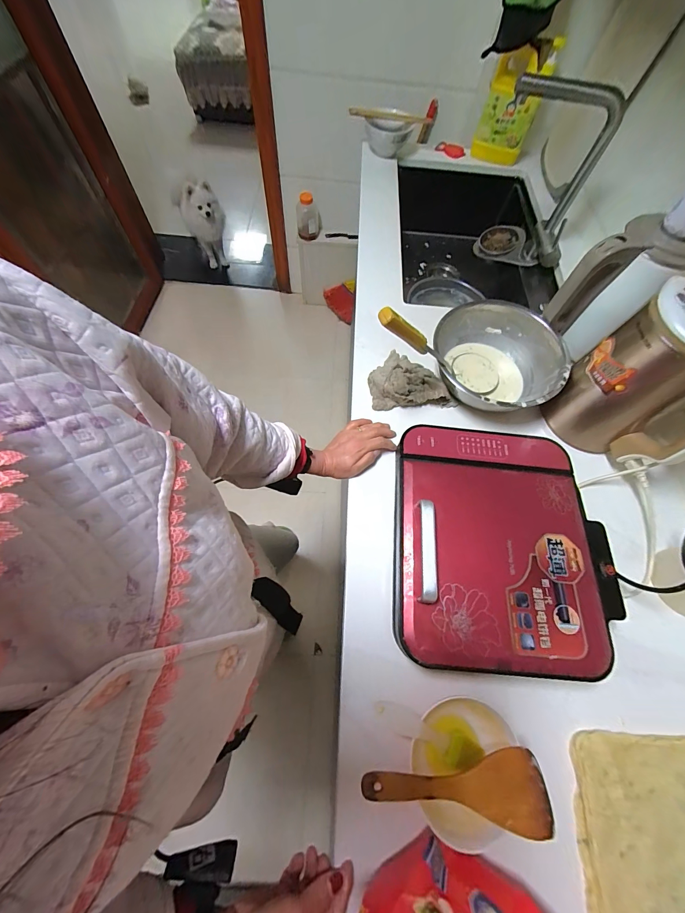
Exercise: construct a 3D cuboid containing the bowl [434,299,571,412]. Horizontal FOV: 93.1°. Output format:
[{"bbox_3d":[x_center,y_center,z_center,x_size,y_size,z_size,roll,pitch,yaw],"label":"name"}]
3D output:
[{"bbox_3d":[0.301,-0.189,0.642,0.242,0.097,0.235,1,66,-2],"label":"bowl"}]

